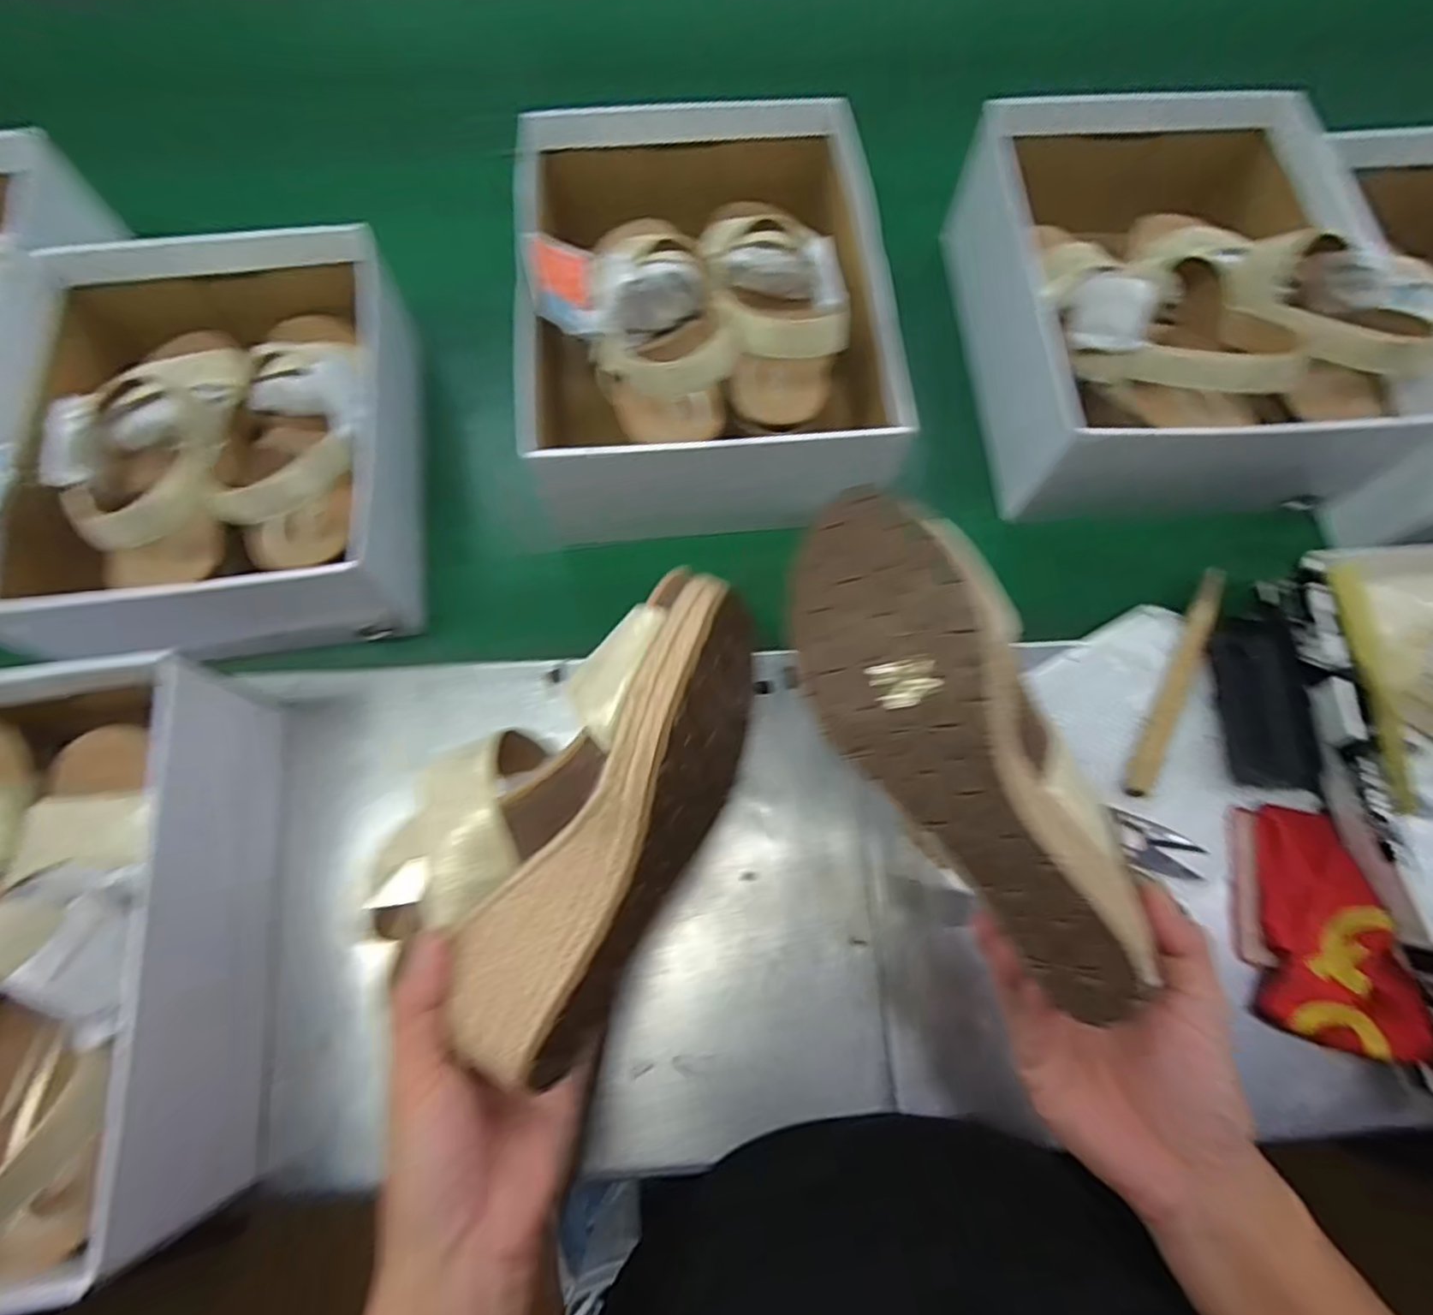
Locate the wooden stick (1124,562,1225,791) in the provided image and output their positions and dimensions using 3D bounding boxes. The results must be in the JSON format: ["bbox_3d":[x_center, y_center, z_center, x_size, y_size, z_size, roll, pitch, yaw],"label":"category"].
[{"bbox_3d":[0.308,0.011,0.442,0.015,0.011,0.177,31,73,8],"label":"wooden stick"}]

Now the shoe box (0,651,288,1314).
[{"bbox_3d":[-0.361,0.146,0.324,0.218,0.121,0.270,-6,72,-4],"label":"shoe box"}]

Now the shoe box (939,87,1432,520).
[{"bbox_3d":[0.325,-0.262,0.489,0.248,0.123,0.294,-2,72,-3],"label":"shoe box"}]

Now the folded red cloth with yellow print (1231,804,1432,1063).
[{"bbox_3d":[0.346,0.155,0.384,0.068,0.029,0.132,-2,72,-3],"label":"folded red cloth with yellow print"}]

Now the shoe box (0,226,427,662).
[{"bbox_3d":[-0.322,-0.138,0.432,0.222,0.115,0.282,-6,72,-4],"label":"shoe box"}]

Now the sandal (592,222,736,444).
[{"bbox_3d":[-0.041,-0.213,0.444,0.080,0.078,0.140,-12,73,-6],"label":"sandal"}]

